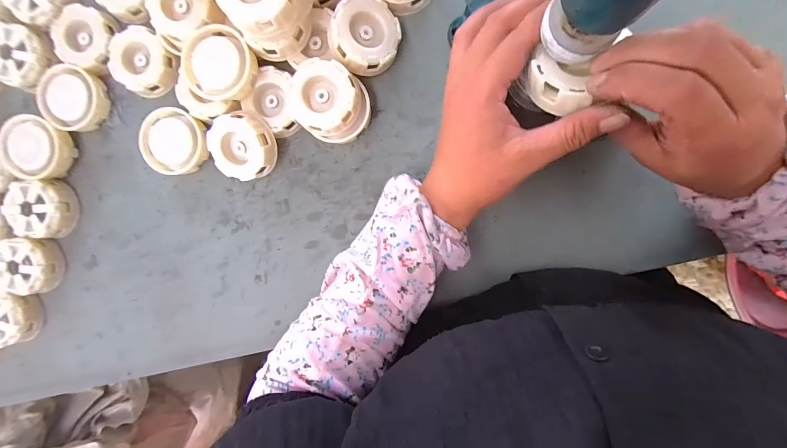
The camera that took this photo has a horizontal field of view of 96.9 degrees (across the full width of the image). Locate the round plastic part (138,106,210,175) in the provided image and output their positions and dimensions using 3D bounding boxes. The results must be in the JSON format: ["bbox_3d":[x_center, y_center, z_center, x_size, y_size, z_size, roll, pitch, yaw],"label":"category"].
[{"bbox_3d":[-0.215,-0.084,0.346,0.067,0.017,0.064,1,95,6],"label":"round plastic part"}]

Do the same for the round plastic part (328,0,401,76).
[{"bbox_3d":[-0.025,-0.163,0.307,0.058,0.022,0.058,0,92,-17],"label":"round plastic part"}]

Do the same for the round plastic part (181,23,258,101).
[{"bbox_3d":[-0.160,-0.147,0.320,0.066,0.021,0.062,1,95,6],"label":"round plastic part"}]

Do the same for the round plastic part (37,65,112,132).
[{"bbox_3d":[-0.332,-0.128,0.359,0.062,0.024,0.061,2,95,6],"label":"round plastic part"}]

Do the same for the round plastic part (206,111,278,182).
[{"bbox_3d":[-0.141,-0.072,0.332,0.061,0.033,0.058,1,95,6],"label":"round plastic part"}]

